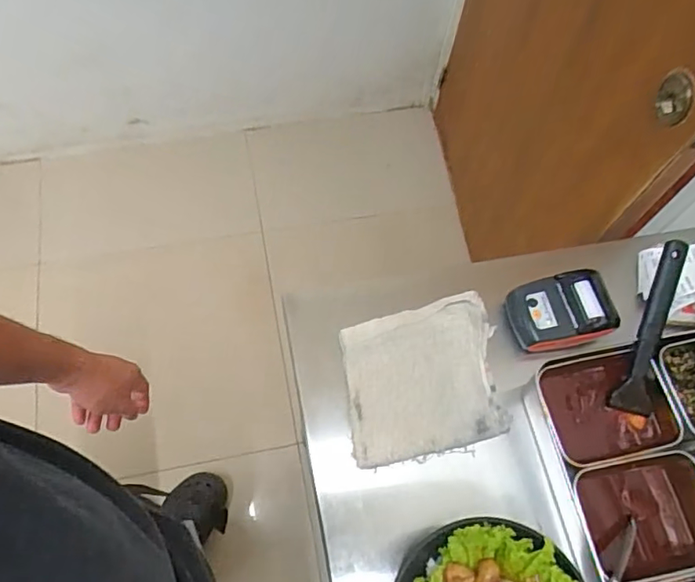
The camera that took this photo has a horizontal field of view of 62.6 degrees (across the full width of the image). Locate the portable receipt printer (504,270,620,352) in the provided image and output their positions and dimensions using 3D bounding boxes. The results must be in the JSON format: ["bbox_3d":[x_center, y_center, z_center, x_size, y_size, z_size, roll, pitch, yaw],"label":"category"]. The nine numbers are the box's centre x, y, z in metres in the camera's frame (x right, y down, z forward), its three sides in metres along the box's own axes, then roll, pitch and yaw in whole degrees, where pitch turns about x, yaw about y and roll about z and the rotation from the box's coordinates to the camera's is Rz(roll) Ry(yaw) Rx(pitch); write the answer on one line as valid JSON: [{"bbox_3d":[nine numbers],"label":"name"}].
[{"bbox_3d":[0.241,0.023,0.646,0.109,0.051,0.079,-14,67,-10],"label":"portable receipt printer"}]

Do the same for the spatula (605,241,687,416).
[{"bbox_3d":[0.314,0.040,0.591,0.039,0.023,0.179,15,96,3],"label":"spatula"}]

